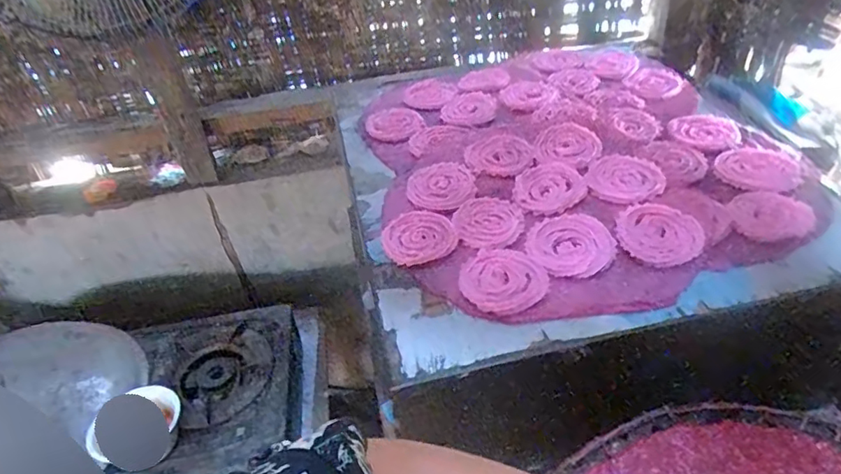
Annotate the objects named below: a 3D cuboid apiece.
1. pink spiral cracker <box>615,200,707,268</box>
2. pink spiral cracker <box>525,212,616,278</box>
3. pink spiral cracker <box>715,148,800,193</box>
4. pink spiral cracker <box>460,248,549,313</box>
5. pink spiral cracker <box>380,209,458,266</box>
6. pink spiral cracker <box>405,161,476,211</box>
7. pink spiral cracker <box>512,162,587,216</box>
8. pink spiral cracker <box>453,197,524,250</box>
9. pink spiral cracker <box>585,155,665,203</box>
[{"bbox_3d":[0.248,-0.005,0.572,0.085,0.008,0.082,-4,39,4],"label":"pink spiral cracker"},{"bbox_3d":[0.156,0.007,0.577,0.084,0.006,0.089,-4,39,4],"label":"pink spiral cracker"},{"bbox_3d":[0.398,-0.082,0.652,0.089,0.006,0.092,-4,39,4],"label":"pink spiral cracker"},{"bbox_3d":[0.082,0.040,0.548,0.084,0.007,0.085,-4,39,4],"label":"pink spiral cracker"},{"bbox_3d":[-0.002,-0.002,0.607,0.080,0.009,0.082,-4,39,4],"label":"pink spiral cracker"},{"bbox_3d":[0.024,-0.062,0.671,0.081,0.010,0.082,-3,46,4],"label":"pink spiral cracker"},{"bbox_3d":[0.152,-0.058,0.652,0.080,0.007,0.090,3,40,13],"label":"pink spiral cracker"},{"bbox_3d":[0.077,-0.017,0.617,0.074,0.004,0.084,-6,39,1],"label":"pink spiral cracker"},{"bbox_3d":[0.240,-0.069,0.645,0.083,0.009,0.098,20,46,29],"label":"pink spiral cracker"}]

